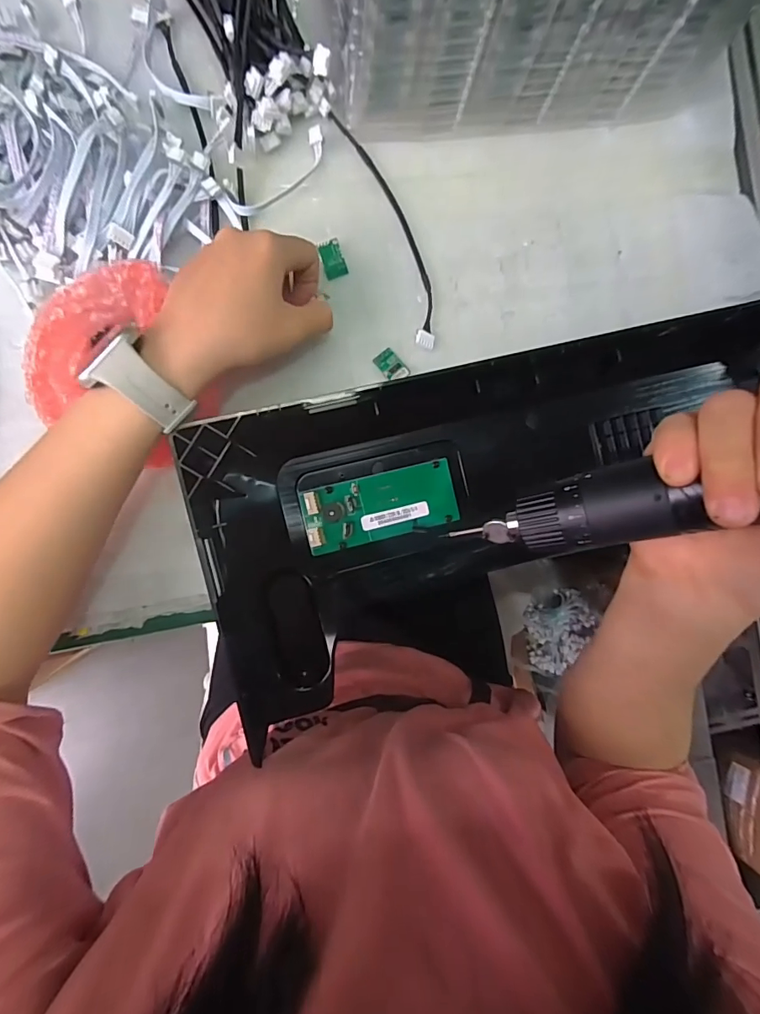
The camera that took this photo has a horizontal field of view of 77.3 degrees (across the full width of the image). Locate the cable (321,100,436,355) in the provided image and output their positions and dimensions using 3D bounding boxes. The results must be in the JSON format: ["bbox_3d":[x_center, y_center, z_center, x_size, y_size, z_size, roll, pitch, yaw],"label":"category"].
[{"bbox_3d":[0.006,-0.212,0.356,0.030,0.006,0.195,-23,91,-8],"label":"cable"}]

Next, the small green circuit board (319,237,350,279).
[{"bbox_3d":[-0.035,-0.182,0.350,0.018,0.004,0.025,-23,109,-12],"label":"small green circuit board"}]

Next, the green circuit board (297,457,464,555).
[{"bbox_3d":[0.001,-0.001,0.342,0.108,0.010,0.045,-14,90,-8],"label":"green circuit board"}]

